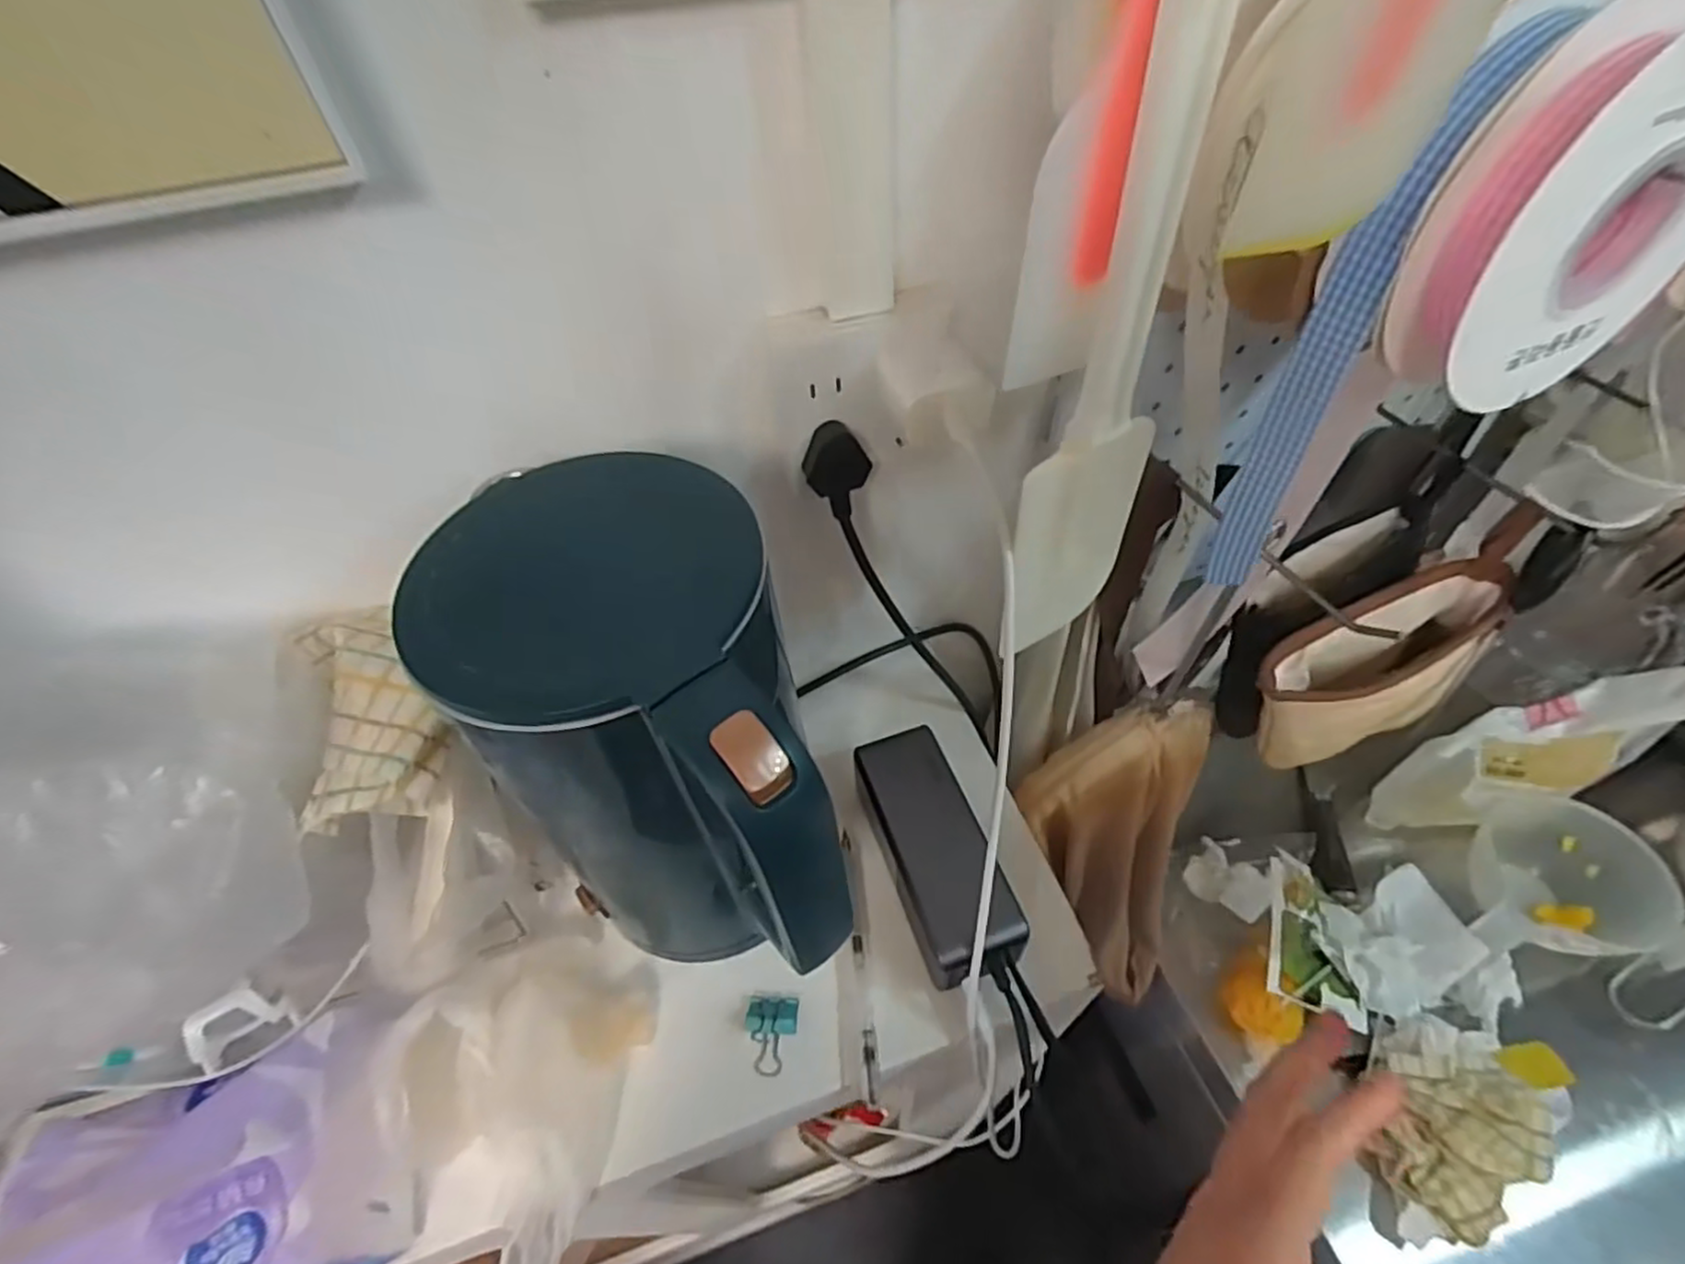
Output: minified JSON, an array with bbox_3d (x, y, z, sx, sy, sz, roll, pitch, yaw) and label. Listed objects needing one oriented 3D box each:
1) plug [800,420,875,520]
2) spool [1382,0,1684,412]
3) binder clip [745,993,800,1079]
[{"bbox_3d":[-0.003,-0.082,0.370,0.032,0.051,0.017,-11,52,-6],"label":"plug"},{"bbox_3d":[0.204,-0.117,0.200,0.081,0.091,0.035,-19,53,-12],"label":"spool"},{"bbox_3d":[-0.038,0.212,0.380,0.027,0.018,0.037,1,51,4],"label":"binder clip"}]

